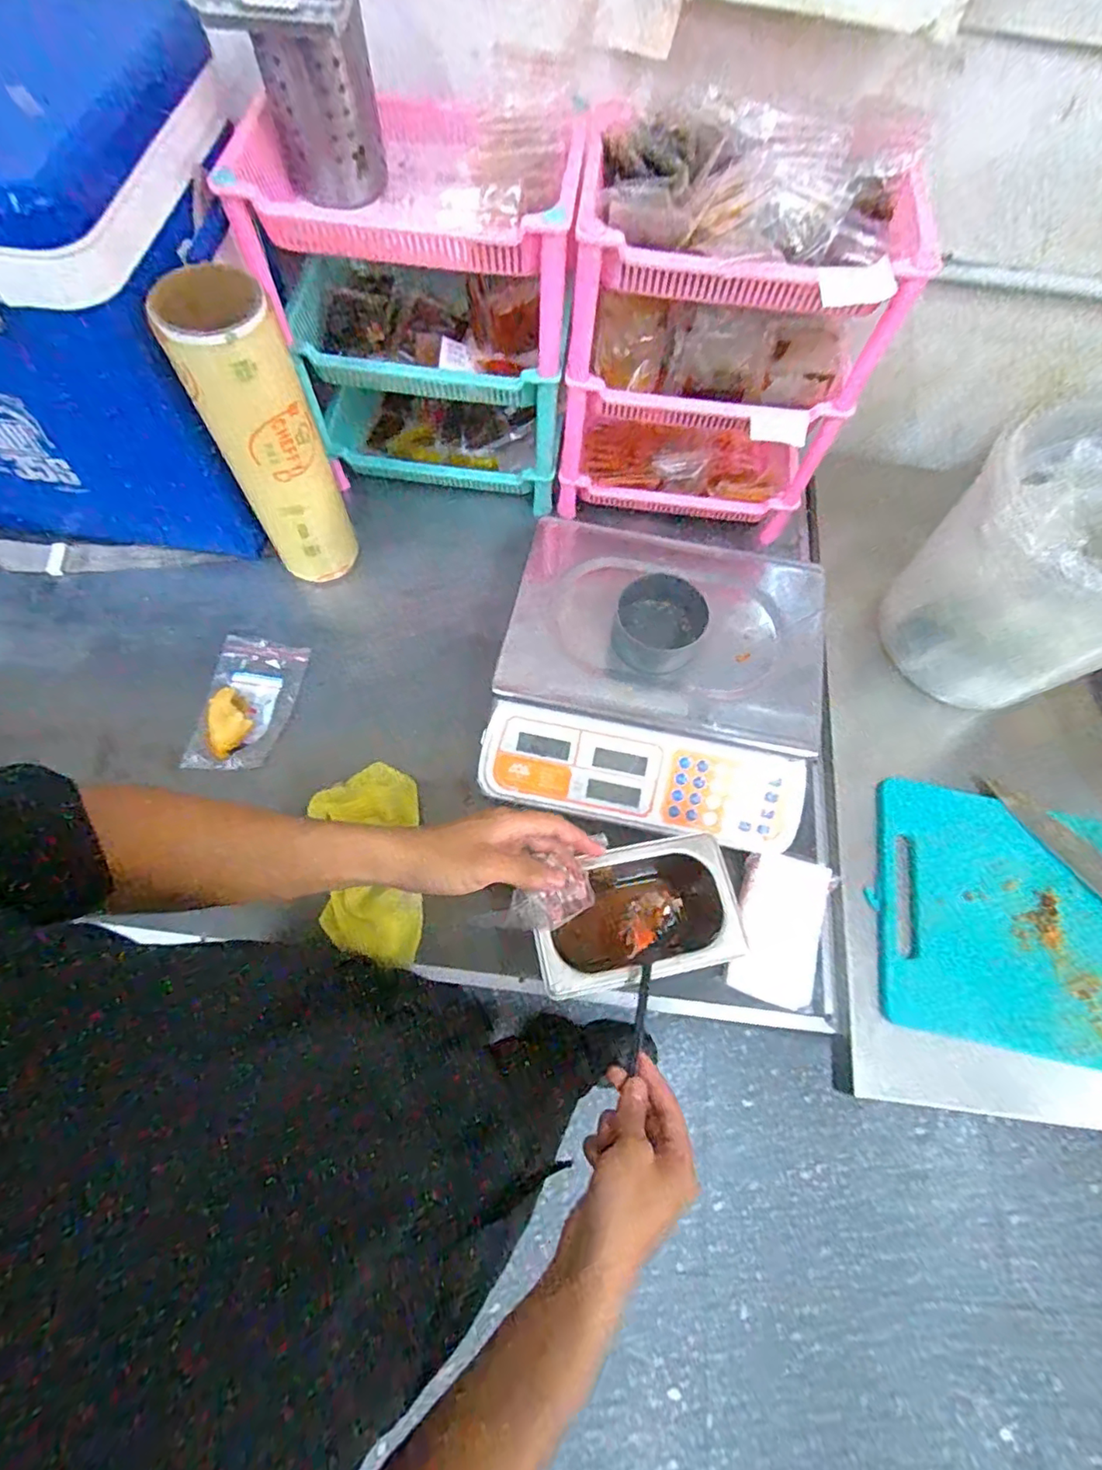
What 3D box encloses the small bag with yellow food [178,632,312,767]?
[{"bbox_3d":[-0.347,-0.041,0.664,0.101,0.044,0.163,6,67,-1],"label":"small bag with yellow food"}]

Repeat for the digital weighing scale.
[{"bbox_3d":[0.112,-0.063,0.624,0.324,0.096,0.309,13,67,2],"label":"digital weighing scale"}]

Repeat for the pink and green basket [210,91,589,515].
[{"bbox_3d":[-0.138,-0.463,0.652,0.310,0.327,0.179,6,67,-1],"label":"pink and green basket"}]

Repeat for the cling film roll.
[{"bbox_3d":[-0.284,-0.285,0.612,0.090,0.314,0.081,-25,71,-13],"label":"cling film roll"}]

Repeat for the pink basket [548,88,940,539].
[{"bbox_3d":[0.170,-0.409,0.651,0.303,0.349,0.167,10,67,1],"label":"pink basket"}]

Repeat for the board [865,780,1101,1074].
[{"bbox_3d":[0.499,0.188,0.579,0.333,0.018,0.245,10,67,1],"label":"board"}]

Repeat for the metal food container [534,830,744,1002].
[{"bbox_3d":[0.073,0.165,0.539,0.173,0.092,0.109,-10,68,-7],"label":"metal food container"}]

